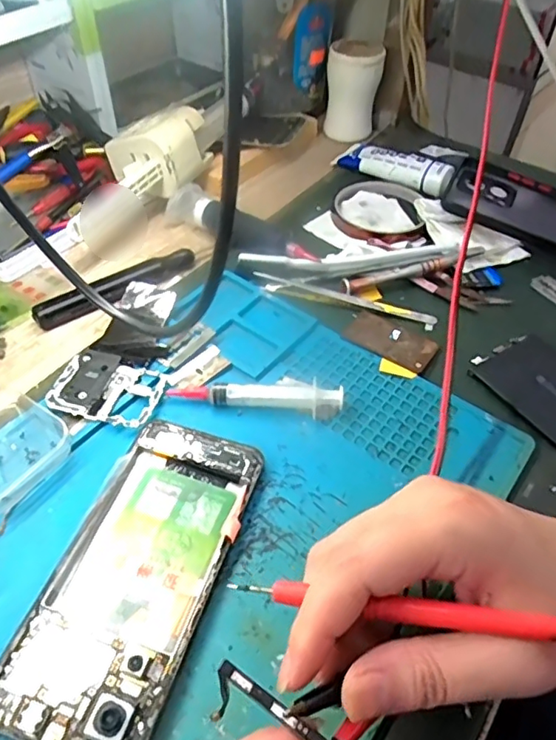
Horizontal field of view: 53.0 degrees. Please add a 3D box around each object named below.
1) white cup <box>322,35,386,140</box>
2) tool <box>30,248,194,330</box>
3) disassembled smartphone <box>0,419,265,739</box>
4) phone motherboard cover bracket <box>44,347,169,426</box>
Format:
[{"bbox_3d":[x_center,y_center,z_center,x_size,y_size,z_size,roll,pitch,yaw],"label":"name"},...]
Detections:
[{"bbox_3d":[0.076,-0.287,0.569,0.055,0.077,0.043,7,49,2],"label":"white cup"},{"bbox_3d":[-0.119,-0.062,0.414,0.124,0.017,0.017,-29,57,-26],"label":"tool"},{"bbox_3d":[-0.065,0.094,0.269,0.072,0.008,0.157,16,50,10],"label":"disassembled smartphone"},{"bbox_3d":[-0.103,0.010,0.340,0.064,0.004,0.049,15,50,9],"label":"phone motherboard cover bracket"}]

